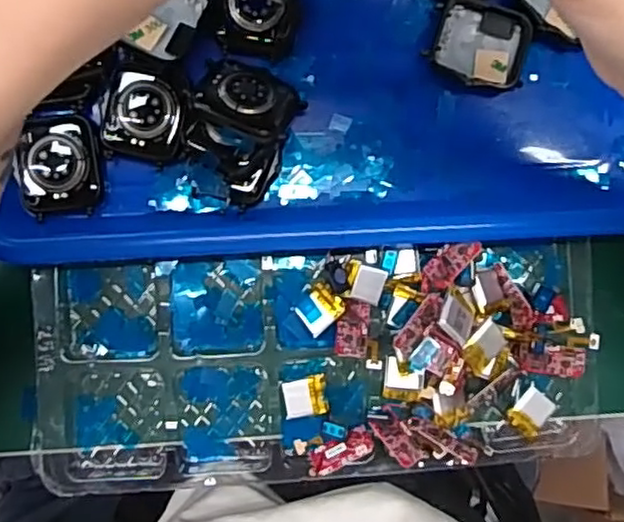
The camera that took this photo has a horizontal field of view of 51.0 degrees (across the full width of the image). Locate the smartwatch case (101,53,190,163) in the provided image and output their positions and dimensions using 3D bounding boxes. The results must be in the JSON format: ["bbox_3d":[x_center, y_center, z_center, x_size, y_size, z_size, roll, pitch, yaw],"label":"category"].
[{"bbox_3d":[-0.072,-0.067,0.286,0.036,0.008,0.041,12,87,-3],"label":"smartwatch case"}]

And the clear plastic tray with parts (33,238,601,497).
[{"bbox_3d":[0.006,0.049,0.306,0.260,0.035,0.103,-3,88,-4],"label":"clear plastic tray with parts"}]

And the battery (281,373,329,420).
[{"bbox_3d":[-0.003,0.065,0.314,0.021,0.004,0.019,-8,89,-4],"label":"battery"}]

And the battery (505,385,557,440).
[{"bbox_3d":[0.108,0.075,0.320,0.018,0.004,0.021,34,86,-2],"label":"battery"}]

